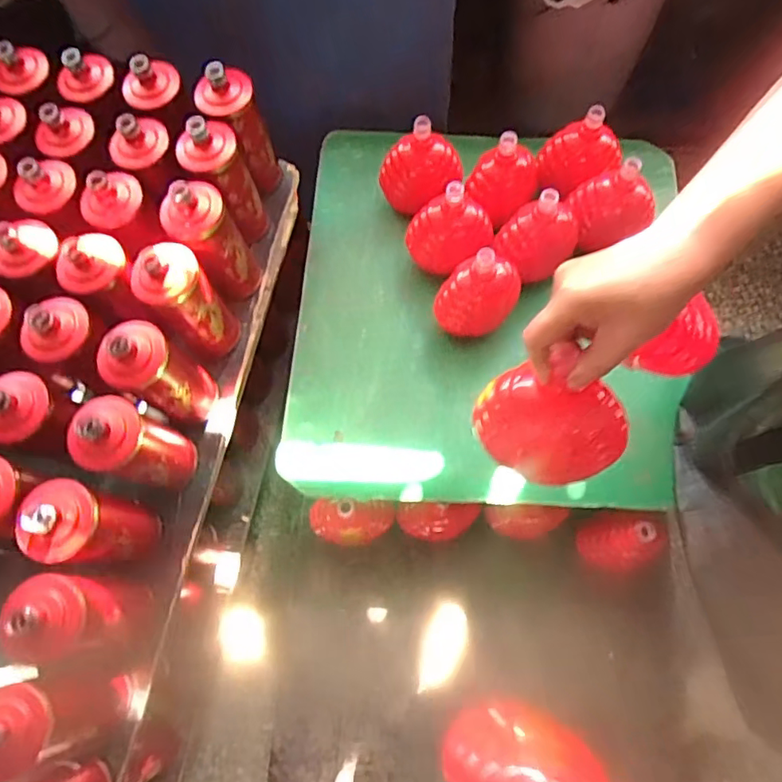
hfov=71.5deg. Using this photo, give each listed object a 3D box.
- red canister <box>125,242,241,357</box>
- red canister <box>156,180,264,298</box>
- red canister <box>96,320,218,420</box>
[{"bbox_3d":[-0.275,-0.118,0.747,0.085,0.213,0.077,-38,73,-10],"label":"red canister"},{"bbox_3d":[-0.249,-0.205,0.768,0.082,0.218,0.073,-28,72,-7],"label":"red canister"},{"bbox_3d":[-0.299,-0.020,0.702,0.074,0.205,0.085,15,72,8],"label":"red canister"}]

